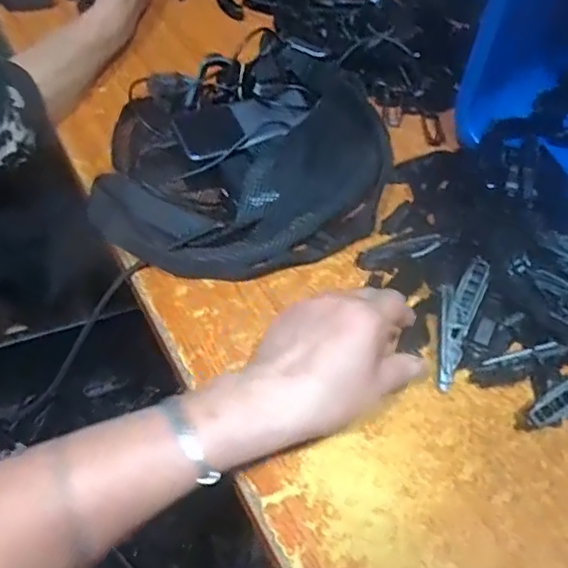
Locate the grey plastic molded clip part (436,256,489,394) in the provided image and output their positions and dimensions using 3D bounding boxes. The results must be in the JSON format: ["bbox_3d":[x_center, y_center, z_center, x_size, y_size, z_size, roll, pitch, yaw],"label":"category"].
[{"bbox_3d":[0.130,0.026,0.456,0.028,0.016,0.106,20,69,12],"label":"grey plastic molded clip part"}]

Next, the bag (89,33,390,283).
[{"bbox_3d":[-0.039,-0.126,0.553,0.262,0.062,0.246,-8,53,-9],"label":"bag"}]

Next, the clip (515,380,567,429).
[{"bbox_3d":[0.197,0.079,0.422,0.074,0.015,0.019,-41,59,8],"label":"clip"}]

